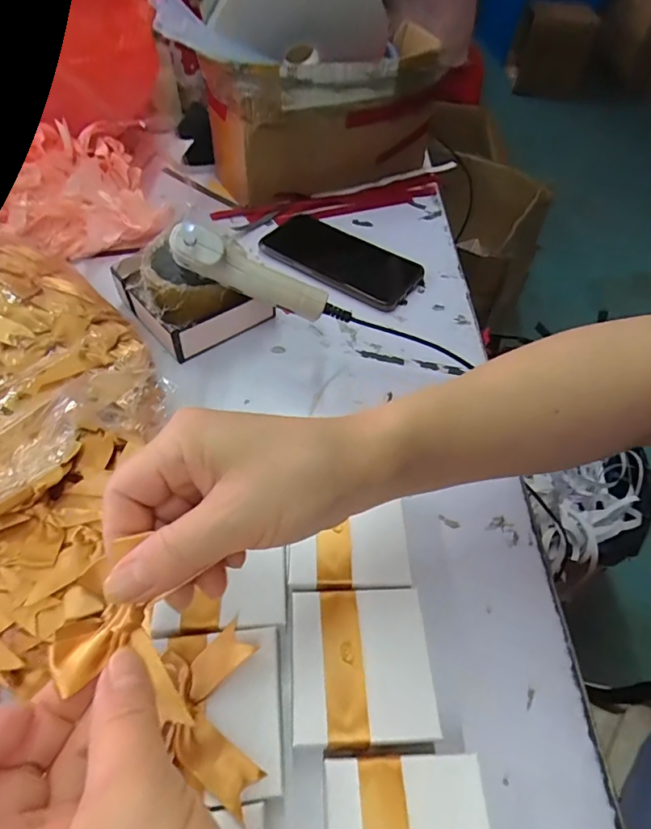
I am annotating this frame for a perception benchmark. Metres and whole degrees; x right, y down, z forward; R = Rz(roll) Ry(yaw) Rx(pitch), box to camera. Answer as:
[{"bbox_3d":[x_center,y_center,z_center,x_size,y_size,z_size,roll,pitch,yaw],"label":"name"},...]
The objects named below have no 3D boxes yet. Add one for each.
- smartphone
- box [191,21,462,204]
[{"bbox_3d":[0.009,-0.157,0.476,0.167,0.018,0.075,30,56,19],"label":"smartphone"},{"bbox_3d":[0.008,-0.323,0.522,0.257,0.131,0.116,-10,53,-11],"label":"box"}]

